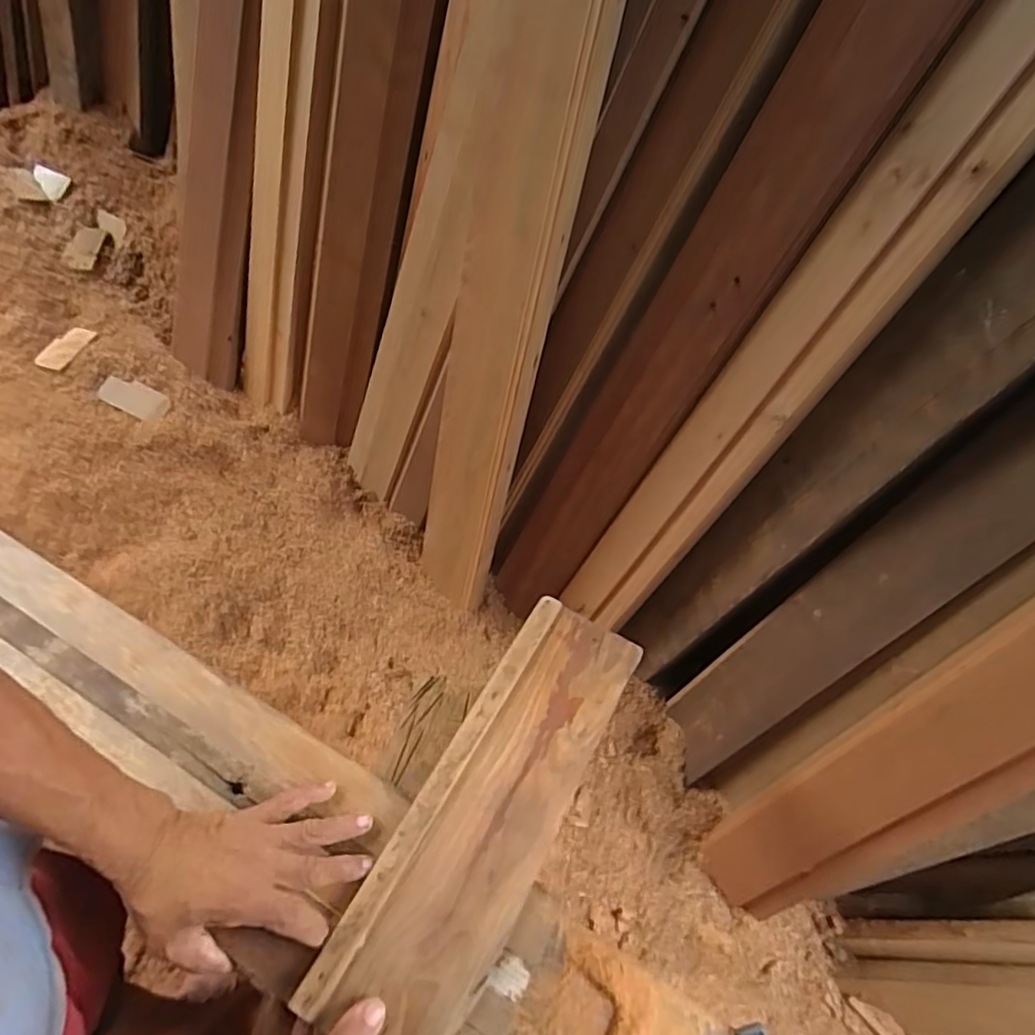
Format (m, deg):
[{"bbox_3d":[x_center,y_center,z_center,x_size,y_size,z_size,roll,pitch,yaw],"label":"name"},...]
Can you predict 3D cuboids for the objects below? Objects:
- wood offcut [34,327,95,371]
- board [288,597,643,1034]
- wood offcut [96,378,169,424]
[{"bbox_3d":[-0.741,-0.278,1.006,0.042,0.005,0.095,24,59,-8],"label":"wood offcut"},{"bbox_3d":[-0.016,0.239,0.533,0.114,0.013,0.383,27,54,15],"label":"board"},{"bbox_3d":[-0.624,-0.194,1.000,0.099,0.013,0.049,24,77,-18],"label":"wood offcut"}]

